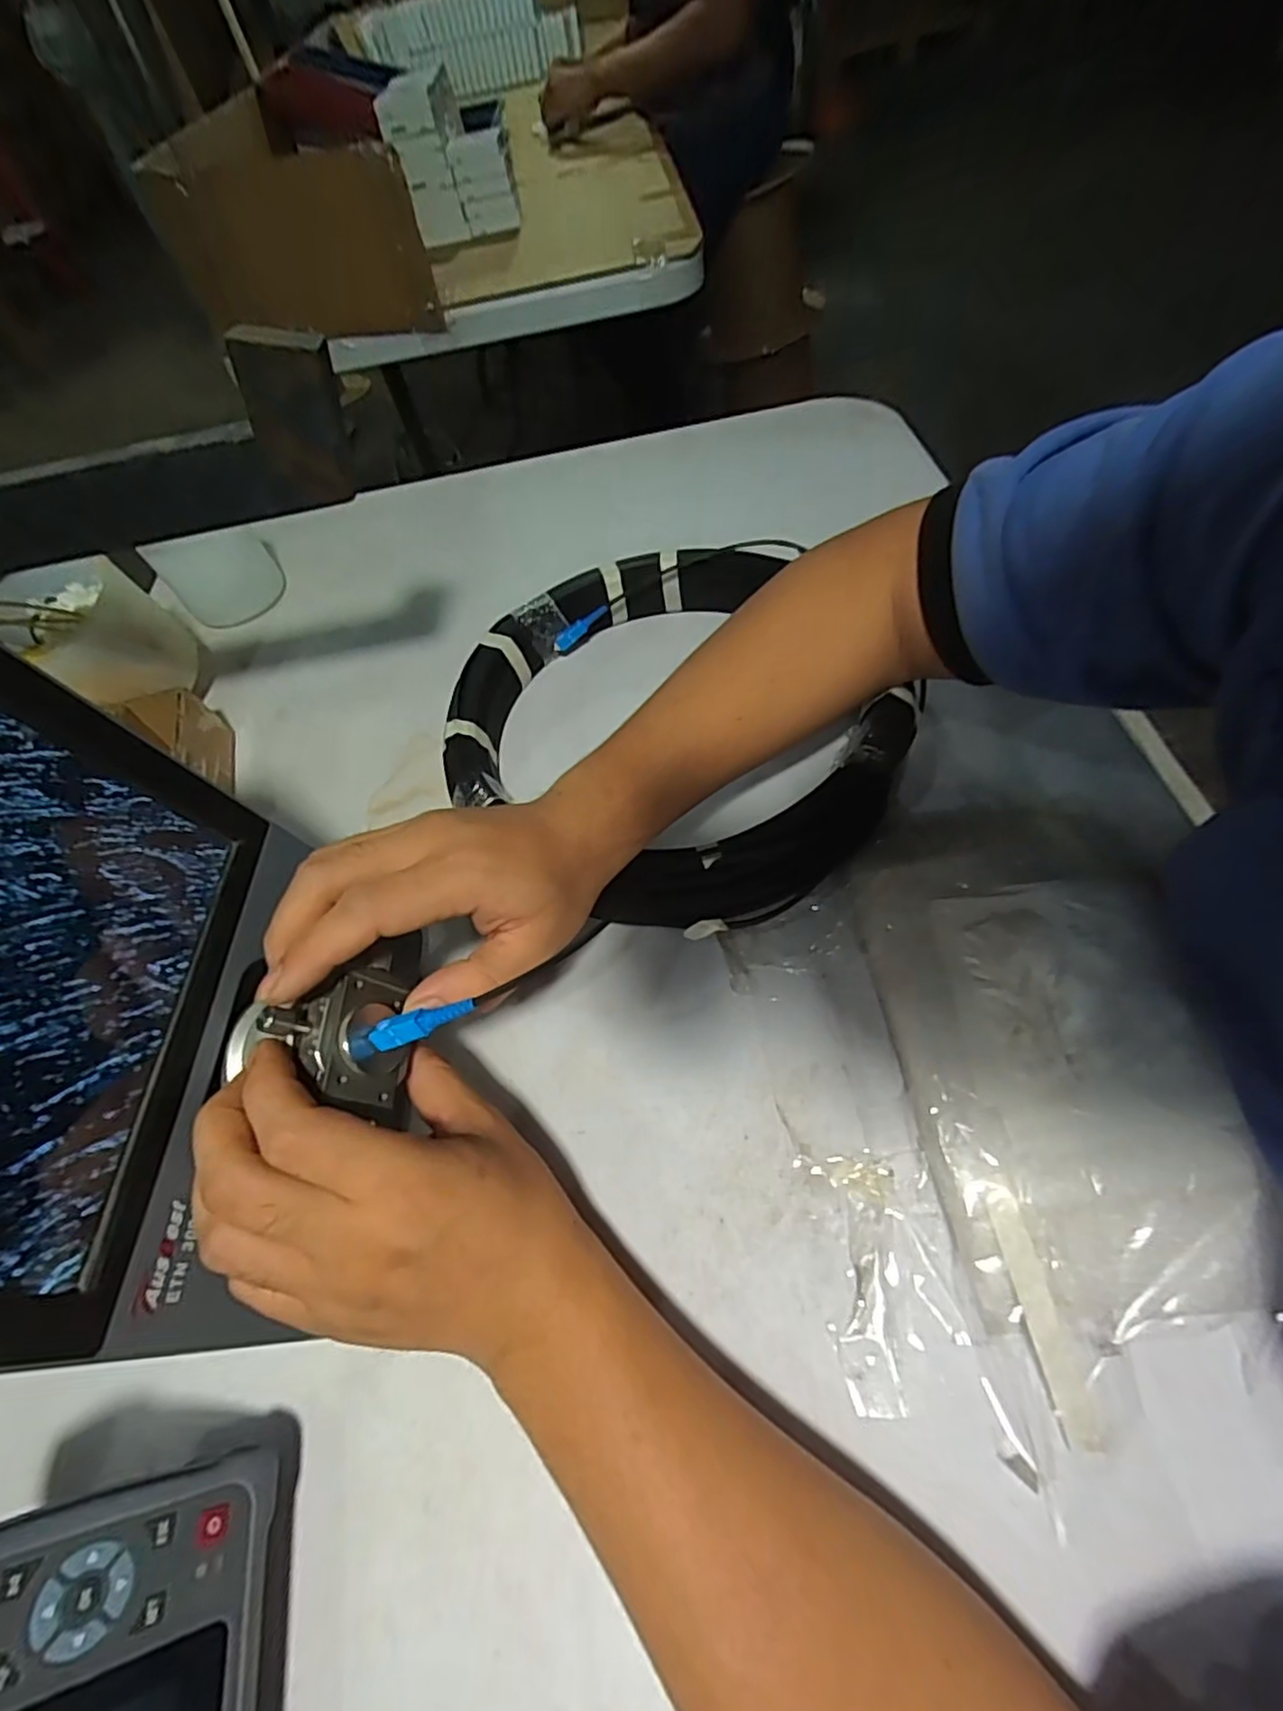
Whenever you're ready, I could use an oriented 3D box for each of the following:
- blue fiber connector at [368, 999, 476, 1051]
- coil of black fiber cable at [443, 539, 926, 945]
[{"bbox_3d":[-0.083,0.063,0.247,0.047,0.005,0.011,-20,53,16],"label":"blue fiber connector"},{"bbox_3d":[0.015,-0.088,0.426,0.271,0.060,0.292,-4,58,7],"label":"coil of black fiber cable"}]

